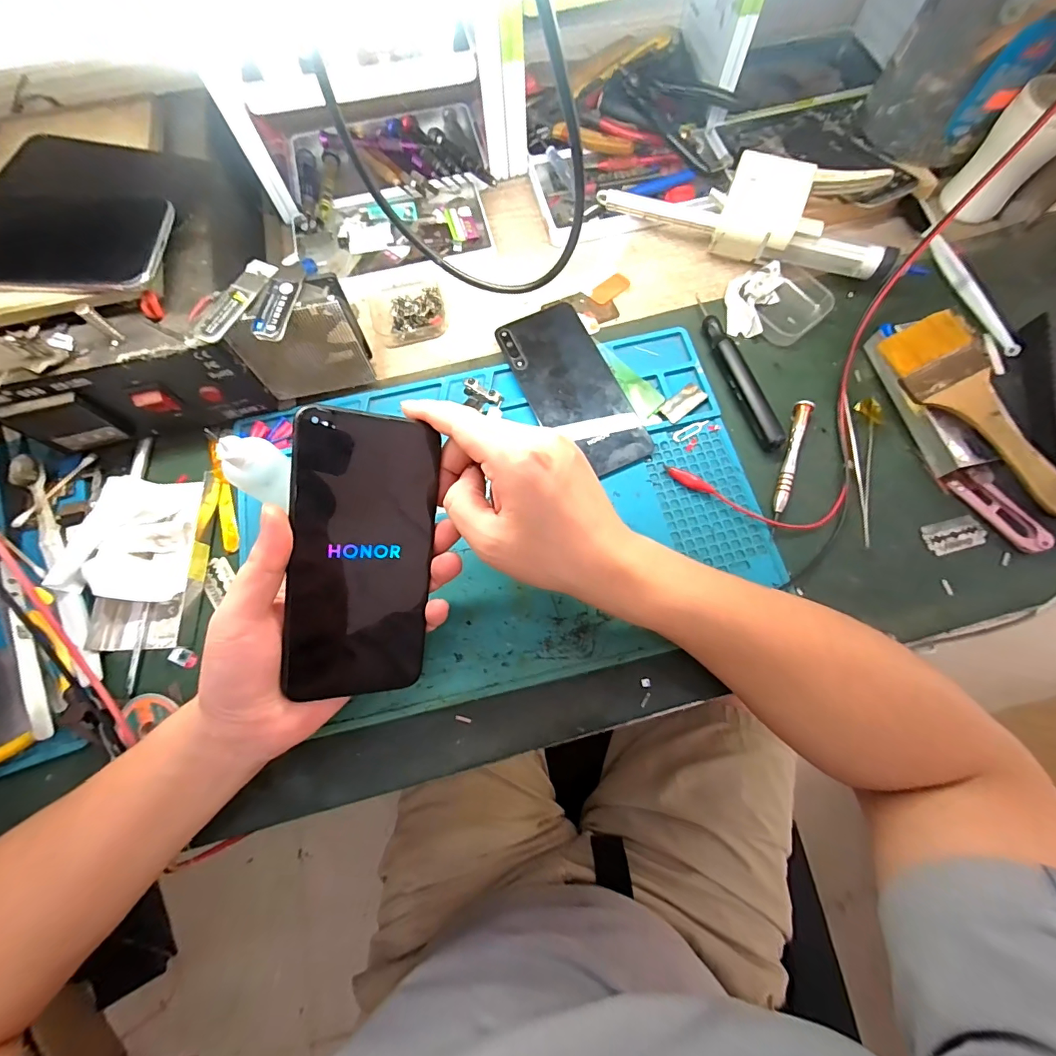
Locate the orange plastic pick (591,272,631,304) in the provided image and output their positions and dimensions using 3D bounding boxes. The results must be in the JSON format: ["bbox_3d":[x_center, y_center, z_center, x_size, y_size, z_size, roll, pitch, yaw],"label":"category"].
[{"bbox_3d":[0.073,-0.215,0.395,0.038,0.004,0.019,-39,76,-10],"label":"orange plastic pick"}]

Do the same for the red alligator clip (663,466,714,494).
[{"bbox_3d":[0.120,-0.036,0.332,0.039,0.012,0.009,32,76,10],"label":"red alligator clip"}]

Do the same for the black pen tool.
[{"bbox_3d":[0.166,-0.127,0.355,0.018,0.016,0.144,-17,73,-4],"label":"black pen tool"}]

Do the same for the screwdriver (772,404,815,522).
[{"bbox_3d":[0.198,-0.047,0.335,0.012,0.010,0.111,19,74,7],"label":"screwdriver"}]

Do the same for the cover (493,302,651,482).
[{"bbox_3d":[0.036,-0.113,0.359,0.070,0.008,0.155,-25,74,-7],"label":"cover"}]

